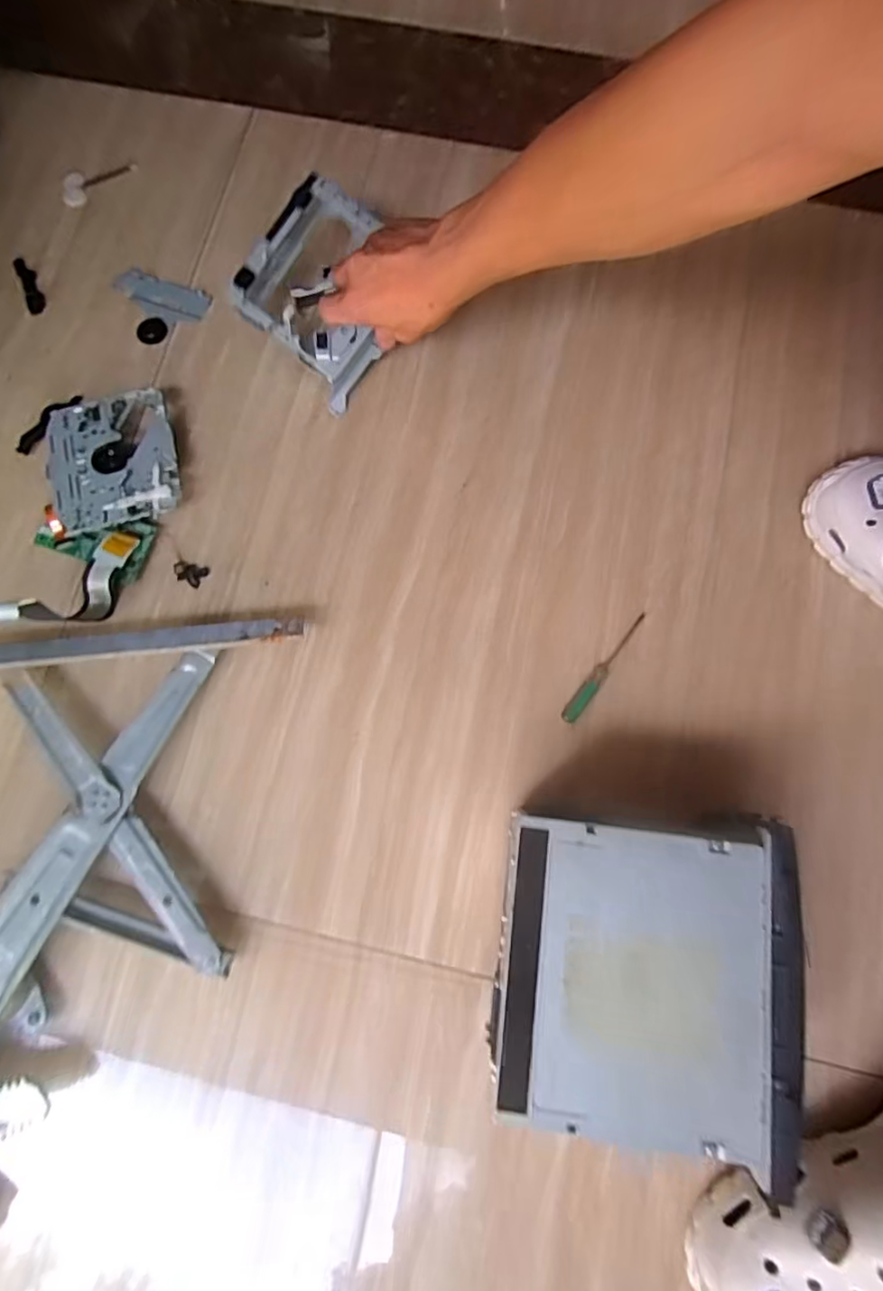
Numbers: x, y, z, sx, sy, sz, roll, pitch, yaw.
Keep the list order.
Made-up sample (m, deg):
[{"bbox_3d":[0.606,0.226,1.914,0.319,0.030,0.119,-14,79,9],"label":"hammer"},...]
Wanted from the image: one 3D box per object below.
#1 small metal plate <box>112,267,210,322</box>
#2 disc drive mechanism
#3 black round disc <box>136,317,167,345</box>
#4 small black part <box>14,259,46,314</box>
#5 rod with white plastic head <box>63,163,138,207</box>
[{"bbox_3d":[-0.288,-0.361,0.592,0.102,0.006,0.042,23,82,2],"label":"small metal plate"},{"bbox_3d":[-0.311,-0.174,0.545,0.116,0.025,0.126,-13,80,-1],"label":"disc drive mechanism"},{"bbox_3d":[-0.296,-0.322,0.584,0.030,0.004,0.027,-33,81,-5],"label":"black round disc"},{"bbox_3d":[-0.431,-0.378,0.597,0.018,0.005,0.071,-24,80,-3],"label":"small black part"},{"bbox_3d":[-0.377,-0.512,0.625,0.084,0.007,0.034,-33,81,-5],"label":"rod with white plastic head"}]

